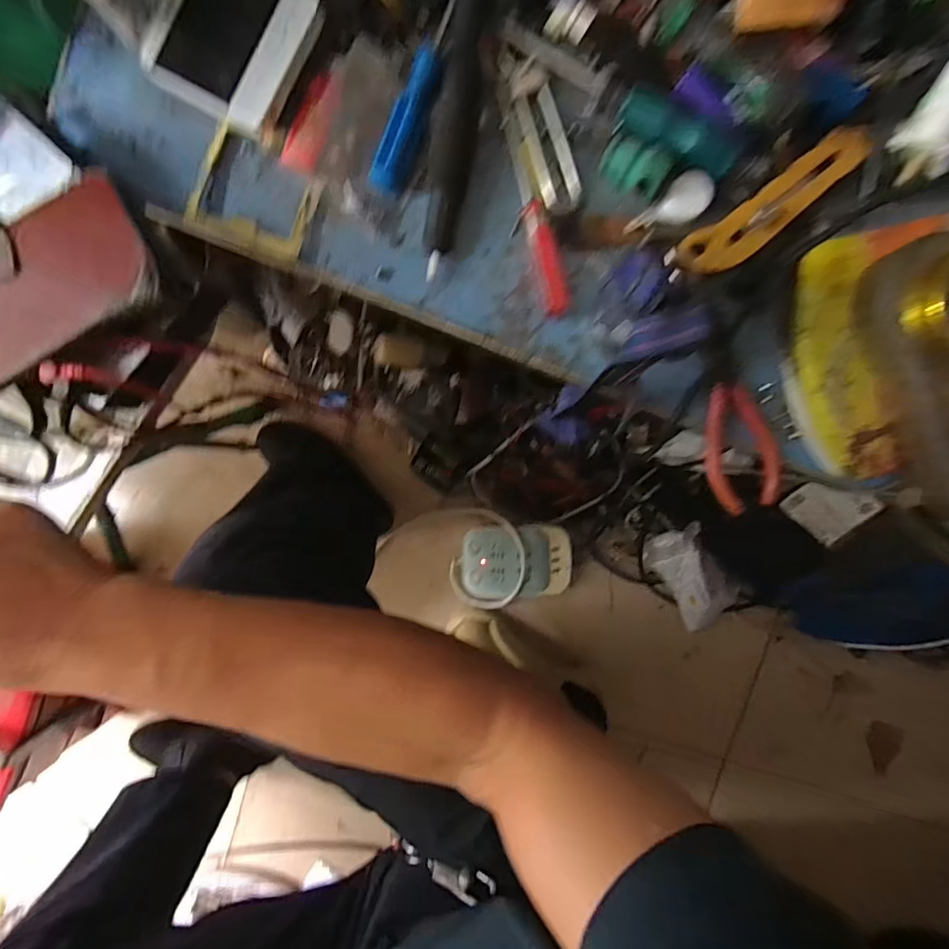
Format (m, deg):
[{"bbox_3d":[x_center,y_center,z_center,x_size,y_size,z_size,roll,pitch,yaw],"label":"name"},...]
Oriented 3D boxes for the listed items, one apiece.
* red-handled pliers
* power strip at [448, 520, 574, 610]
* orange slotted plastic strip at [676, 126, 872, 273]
[{"bbox_3d":[0.191,-0.041,0.346,0.048,0.012,0.134,-6,95,1],"label":"red-handled pliers"},{"bbox_3d":[0.060,0.147,0.801,0.196,0.045,0.131,-11,94,1],"label":"power strip"},{"bbox_3d":[0.206,-0.183,0.334,0.135,0.012,0.035,-35,93,3],"label":"orange slotted plastic strip"}]

